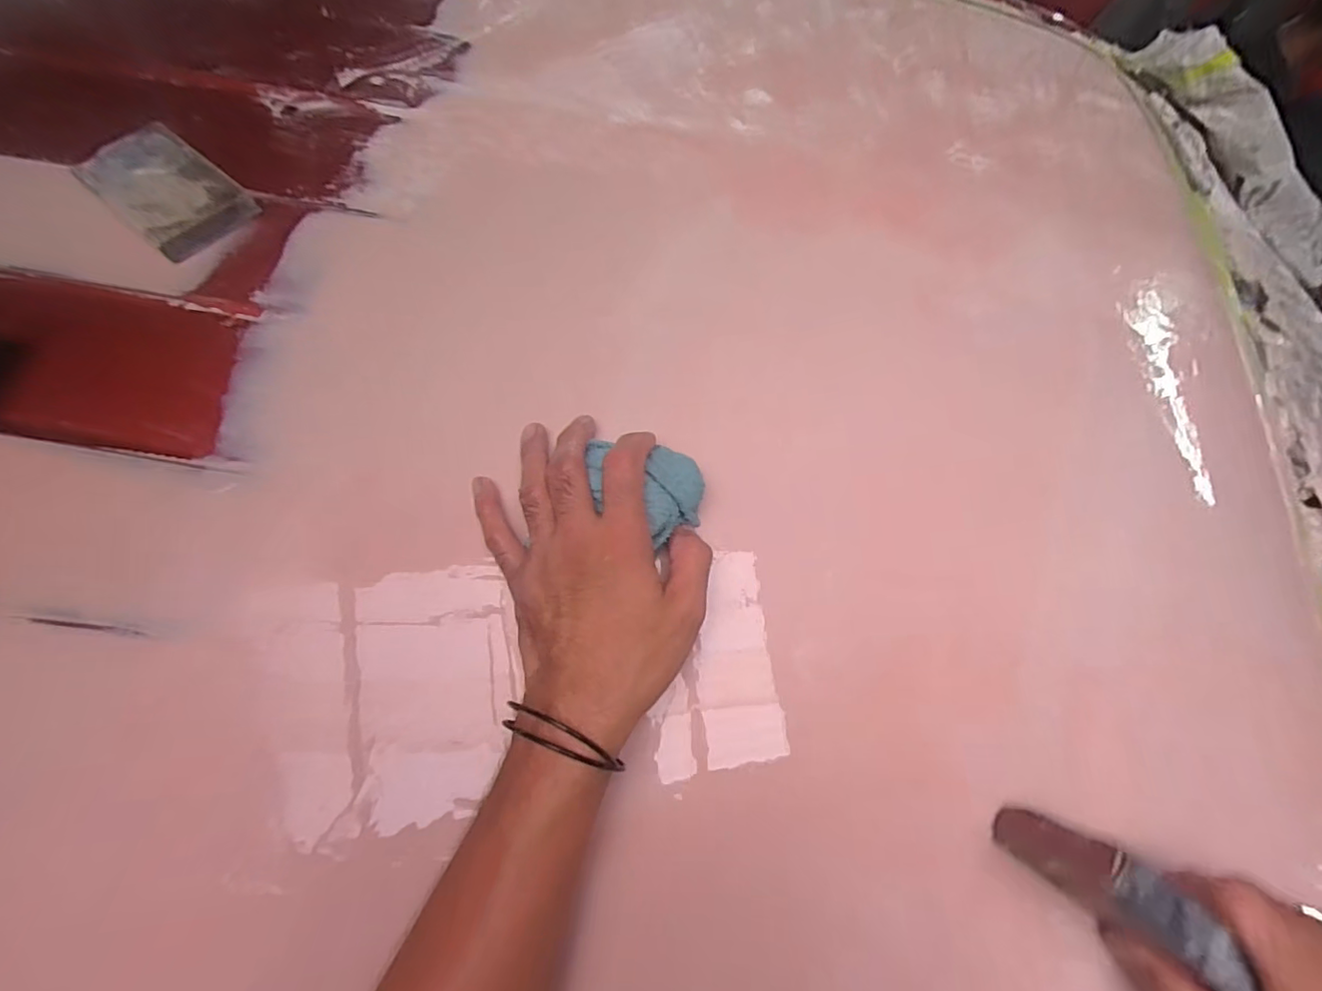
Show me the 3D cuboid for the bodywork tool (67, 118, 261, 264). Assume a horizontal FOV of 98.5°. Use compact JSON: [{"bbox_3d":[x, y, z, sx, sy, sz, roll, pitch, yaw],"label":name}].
[{"bbox_3d":[-0.360,-0.222,0.413,0.113,0.024,0.071,37,71,11],"label":"bodywork tool"}]

